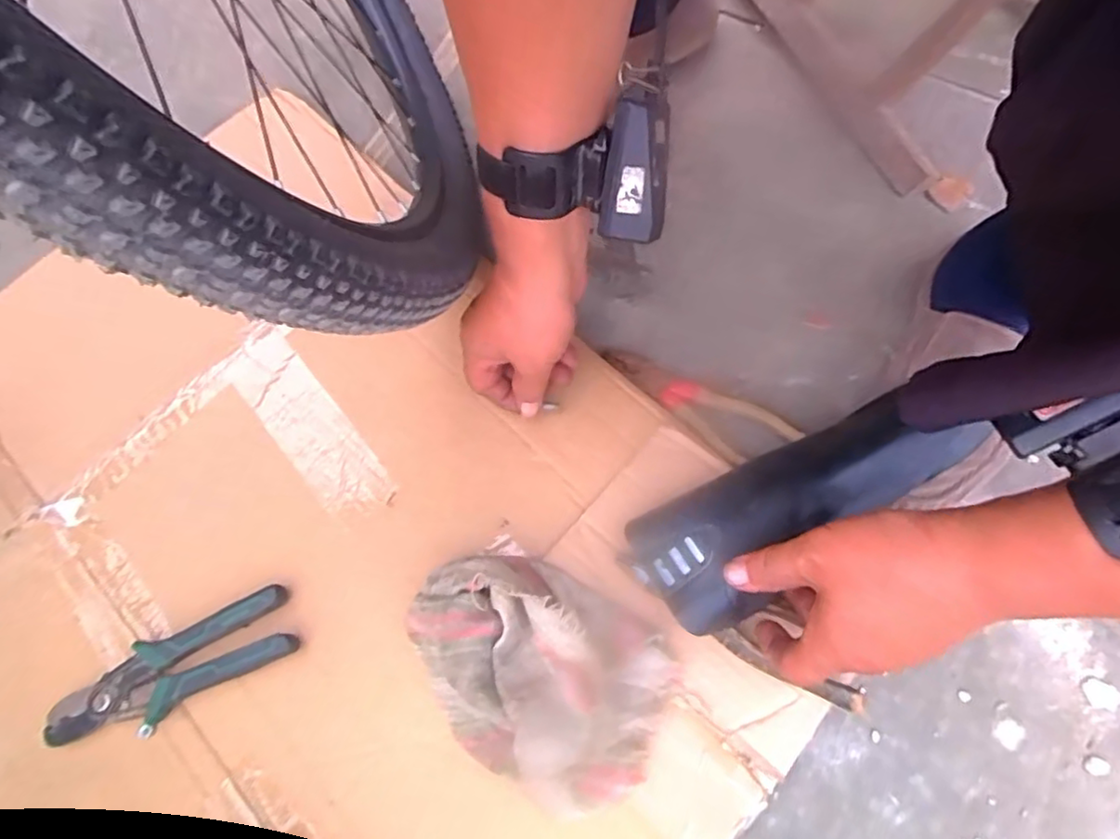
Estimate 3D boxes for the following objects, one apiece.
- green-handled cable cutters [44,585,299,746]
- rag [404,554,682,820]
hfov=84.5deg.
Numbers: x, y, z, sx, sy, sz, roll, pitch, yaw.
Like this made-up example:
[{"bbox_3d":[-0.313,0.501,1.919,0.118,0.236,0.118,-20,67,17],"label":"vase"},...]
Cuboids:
[{"bbox_3d":[-0.271,0.177,0.430,0.175,0.022,0.052,-25,73,-6],"label":"green-handled cable cutters"},{"bbox_3d":[-0.016,0.159,0.392,0.172,0.079,0.120,27,75,10],"label":"rag"}]

